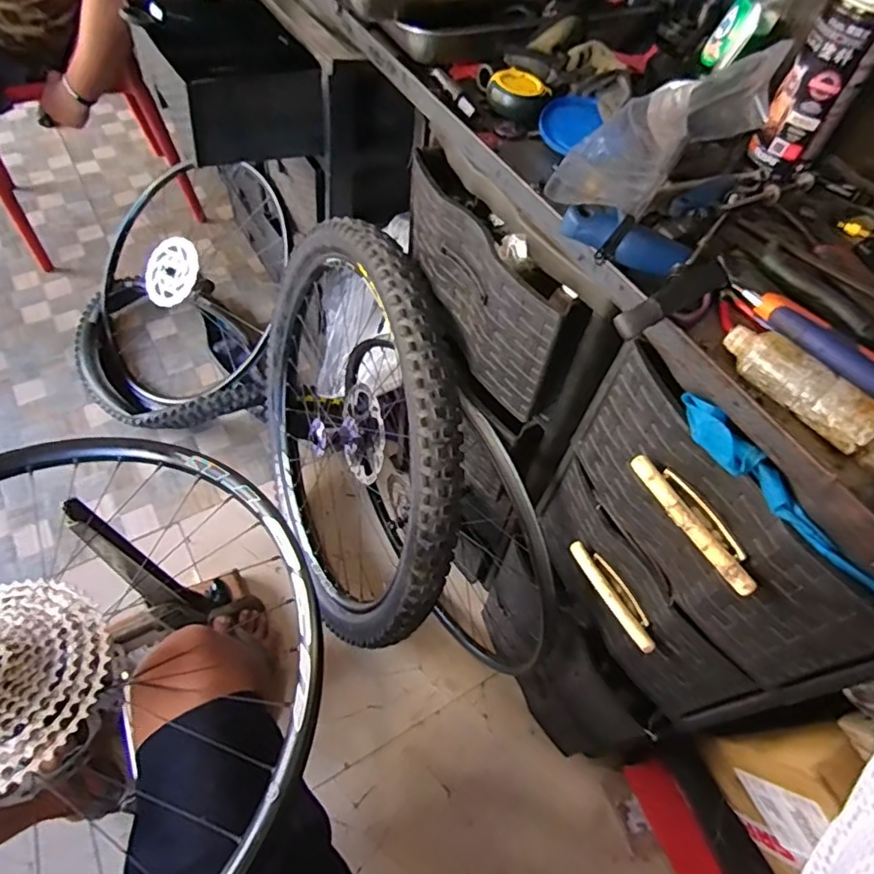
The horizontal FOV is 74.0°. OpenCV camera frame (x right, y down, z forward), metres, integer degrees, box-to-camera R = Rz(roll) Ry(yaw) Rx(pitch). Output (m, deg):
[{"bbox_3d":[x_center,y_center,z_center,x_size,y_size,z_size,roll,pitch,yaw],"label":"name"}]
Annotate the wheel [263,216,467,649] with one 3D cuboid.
[{"bbox_3d":[-0.136,-0.014,0.979,0.123,0.638,0.664,-4,42,-29],"label":"wheel"}]

